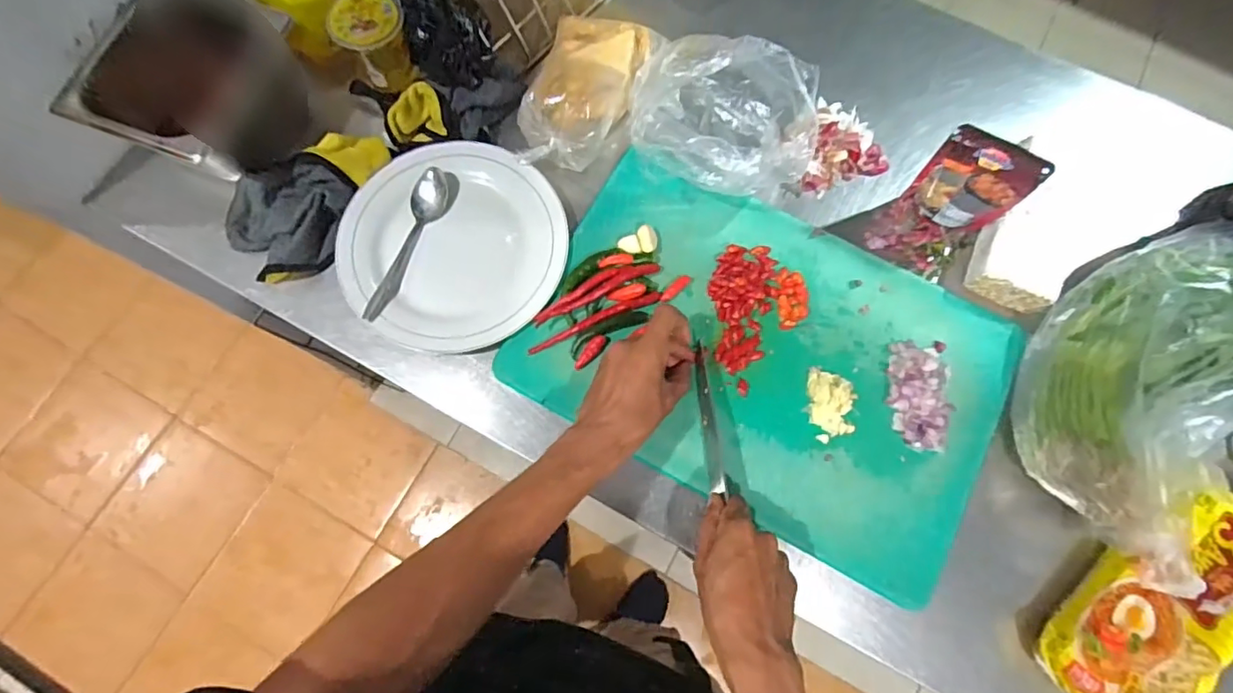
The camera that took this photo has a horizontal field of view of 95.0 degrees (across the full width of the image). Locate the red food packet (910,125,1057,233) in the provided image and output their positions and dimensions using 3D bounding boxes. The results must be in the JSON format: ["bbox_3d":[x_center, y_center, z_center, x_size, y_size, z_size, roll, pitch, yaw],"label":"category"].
[{"bbox_3d":[0.341,-0.154,0.543,0.087,0.104,0.029,31,77,8],"label":"red food packet"}]

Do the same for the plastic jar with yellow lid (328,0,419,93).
[{"bbox_3d":[-0.240,-0.306,0.567,0.070,0.070,0.059,-22,76,-8],"label":"plastic jar with yellow lid"}]

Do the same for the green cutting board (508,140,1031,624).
[{"bbox_3d":[0.144,0.002,0.543,0.432,0.024,0.298,28,77,8],"label":"green cutting board"}]

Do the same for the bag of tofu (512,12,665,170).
[{"bbox_3d":[-0.029,-0.269,0.576,0.103,0.064,0.176,16,75,5],"label":"bag of tofu"}]

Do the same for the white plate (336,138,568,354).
[{"bbox_3d":[-0.162,-0.102,0.565,0.213,0.033,0.207,0,75,0],"label":"white plate"}]

